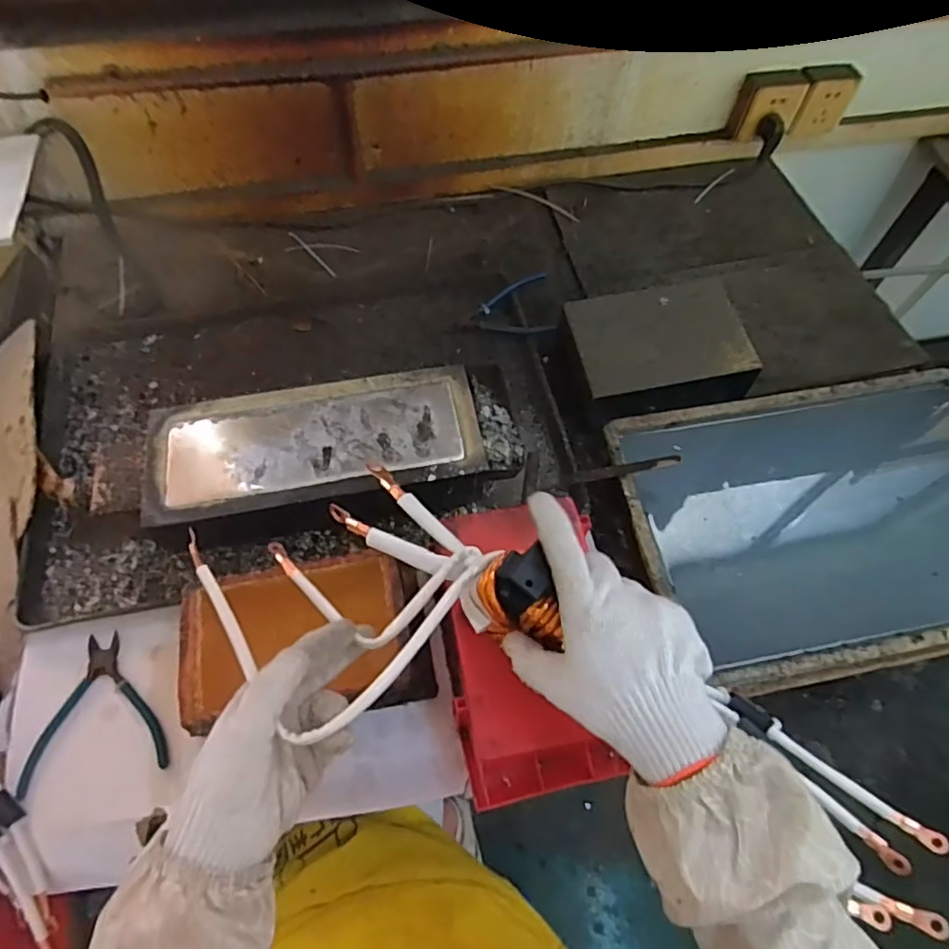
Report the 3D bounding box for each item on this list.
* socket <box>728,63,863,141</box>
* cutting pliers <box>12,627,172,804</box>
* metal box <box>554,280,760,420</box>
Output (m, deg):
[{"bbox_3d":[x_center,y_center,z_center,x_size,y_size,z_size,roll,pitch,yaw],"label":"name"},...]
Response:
[{"bbox_3d":[0.506,-0.580,0.941,0.191,0.085,0.049,-9,61,-6],"label":"socket"},{"bbox_3d":[-0.358,0.218,0.566,0.127,0.011,0.129,-11,61,-6],"label":"cutting pliers"},{"bbox_3d":[0.221,-0.147,0.753,0.215,0.088,0.164,-11,61,-6],"label":"metal box"}]

